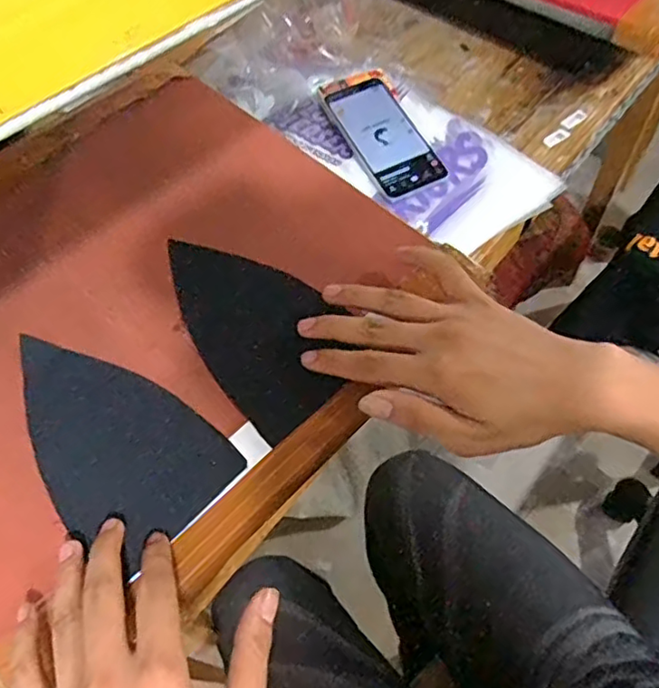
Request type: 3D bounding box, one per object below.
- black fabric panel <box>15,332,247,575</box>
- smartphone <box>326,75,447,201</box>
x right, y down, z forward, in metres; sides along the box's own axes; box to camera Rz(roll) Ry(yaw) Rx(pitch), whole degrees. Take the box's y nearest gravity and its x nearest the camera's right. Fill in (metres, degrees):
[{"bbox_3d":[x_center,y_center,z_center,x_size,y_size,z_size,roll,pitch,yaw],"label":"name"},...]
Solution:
[{"bbox_3d":[-0.142,0.055,0.382,0.163,0.010,0.092,39,69,17],"label":"black fabric panel"},{"bbox_3d":[0.059,-0.236,0.683,0.074,0.013,0.175,-25,61,-11],"label":"smartphone"}]

